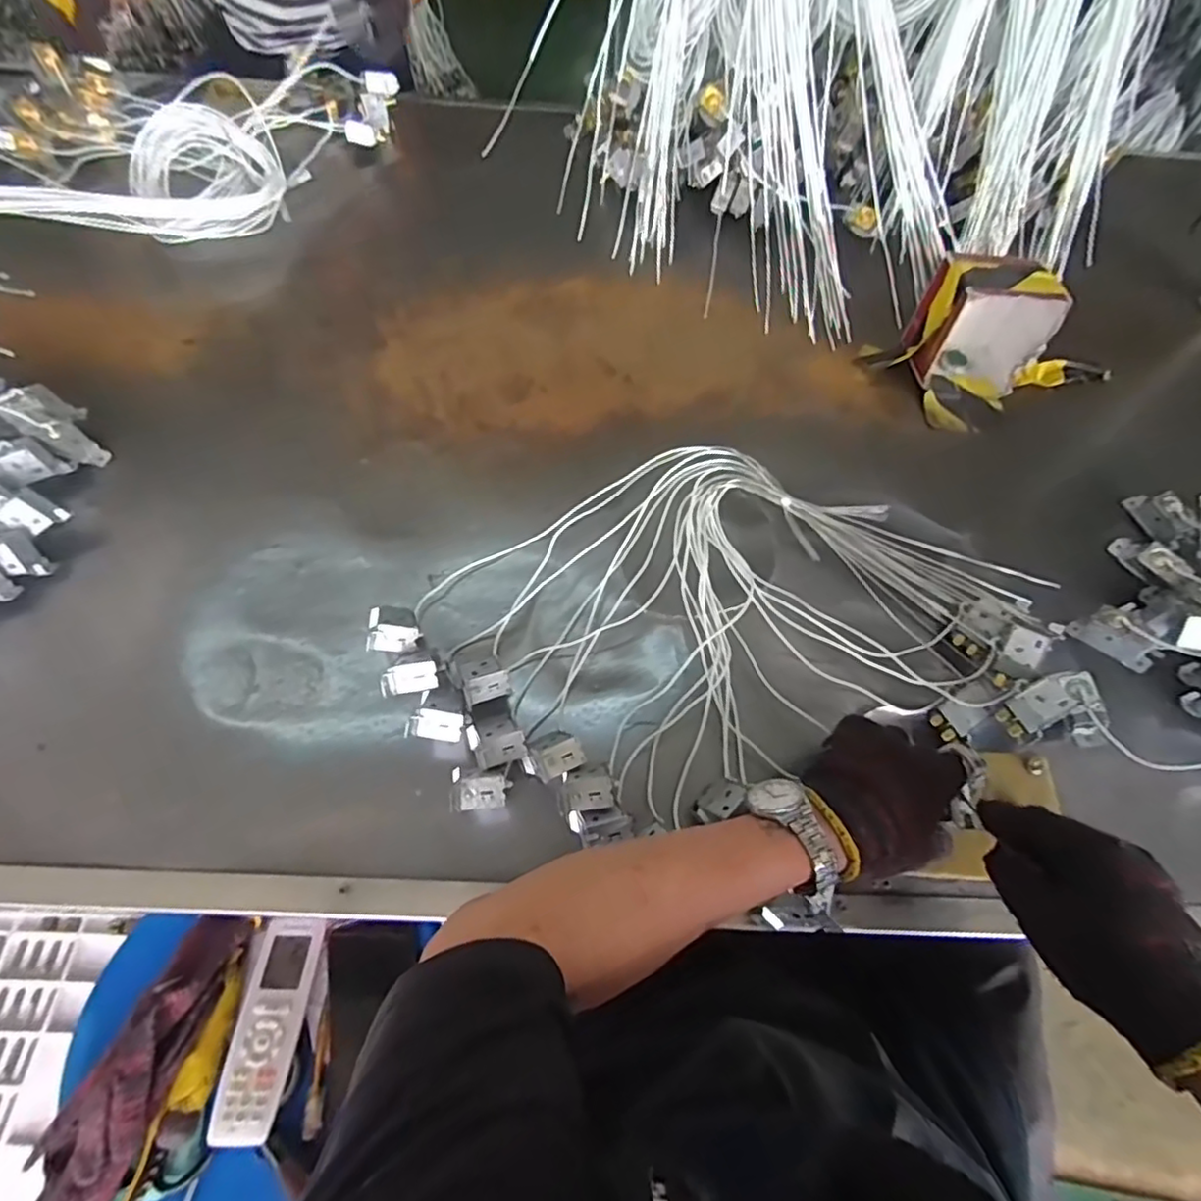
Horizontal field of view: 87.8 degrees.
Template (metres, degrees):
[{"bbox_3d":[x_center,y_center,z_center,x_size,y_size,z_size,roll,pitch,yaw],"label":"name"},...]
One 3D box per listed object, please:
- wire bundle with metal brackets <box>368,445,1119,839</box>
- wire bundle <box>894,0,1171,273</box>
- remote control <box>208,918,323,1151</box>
[{"bbox_3d":[0.101,0.011,0.550,0.557,0.054,0.320,-10,63,-8],"label":"wire bundle with metal brackets"},{"bbox_3d":[0.449,-0.632,0.692,0.116,0.267,0.511,-27,105,-15],"label":"wire bundle"},{"bbox_3d":[-0.290,0.369,0.545,0.055,0.016,0.160,0,49,-2],"label":"remote control"}]

